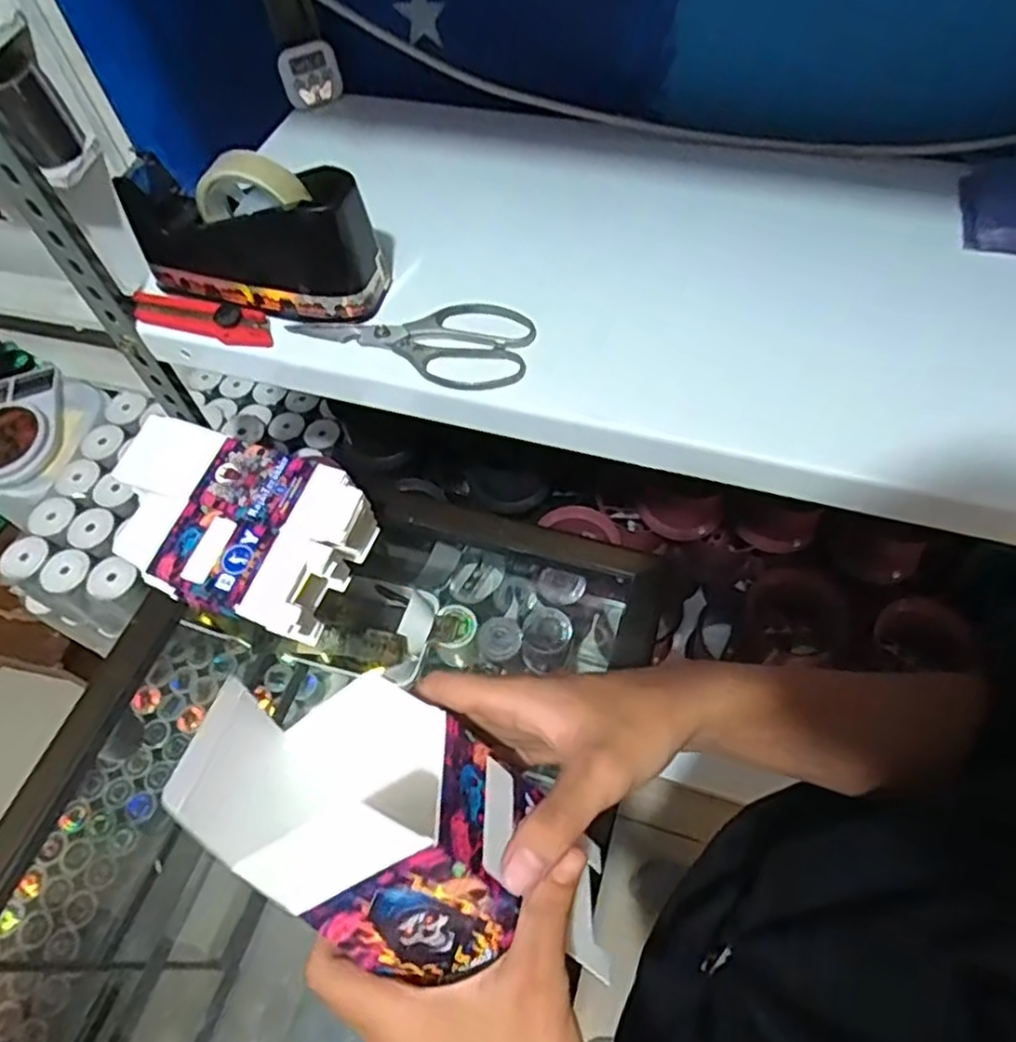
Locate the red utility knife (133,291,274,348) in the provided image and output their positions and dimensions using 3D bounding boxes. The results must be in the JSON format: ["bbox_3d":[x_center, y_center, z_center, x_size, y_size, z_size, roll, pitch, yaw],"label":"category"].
[{"bbox_3d":[-0.254,-0.171,0.575,0.132,0.013,0.036,14,60,12],"label":"red utility knife"}]

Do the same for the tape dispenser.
[{"bbox_3d":[-0.206,-0.229,0.550,0.198,0.099,0.069,10,59,9],"label":"tape dispenser"}]

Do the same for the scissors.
[{"bbox_3d":[-0.079,-0.148,0.555,0.194,0.014,0.089,8,59,8],"label":"scissors"}]

